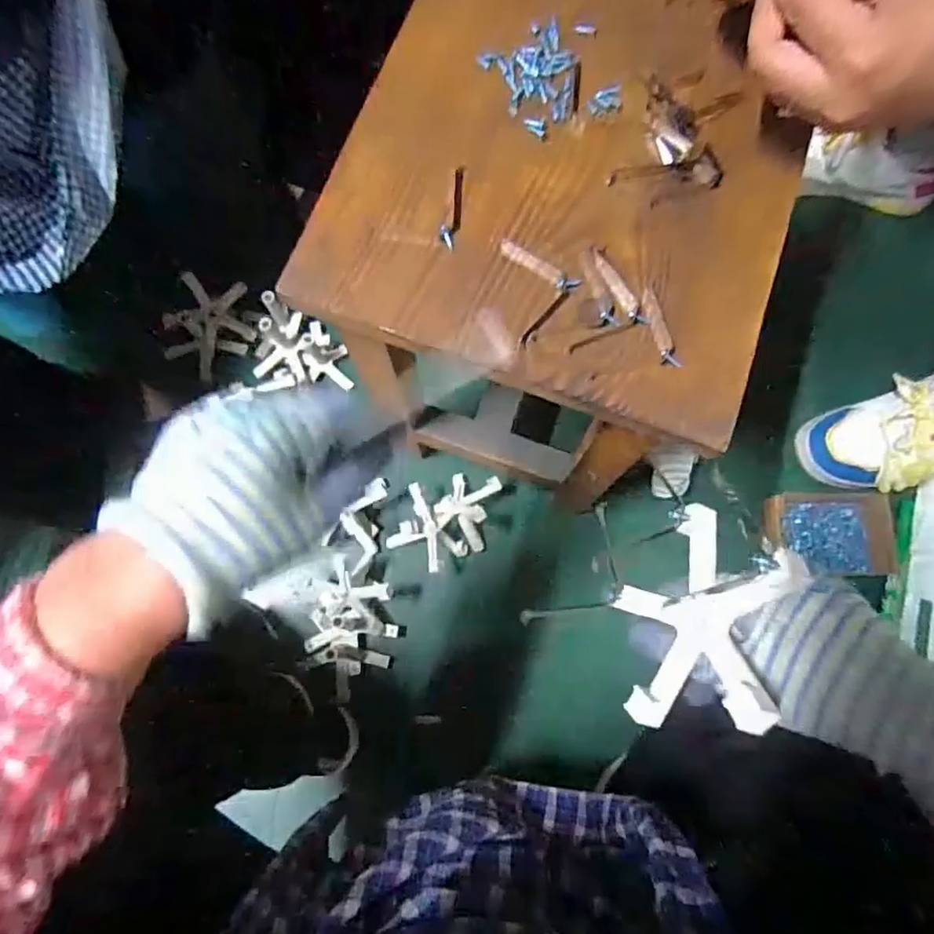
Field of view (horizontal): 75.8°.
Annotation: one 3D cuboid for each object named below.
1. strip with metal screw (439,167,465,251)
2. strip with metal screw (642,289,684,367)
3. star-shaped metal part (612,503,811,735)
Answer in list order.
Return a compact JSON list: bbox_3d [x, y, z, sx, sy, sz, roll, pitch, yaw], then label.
[{"bbox_3d":[-0.007,-0.168,0.386,0.011,0.004,0.059,12,77,3],"label":"strip with metal screw"},{"bbox_3d":[0.120,-0.086,0.372,0.011,0.005,0.054,-11,77,-3],"label":"strip with metal screw"},{"bbox_3d":[0.112,0.074,0.296,0.014,0.095,0.108,25,76,-25],"label":"star-shaped metal part"}]

